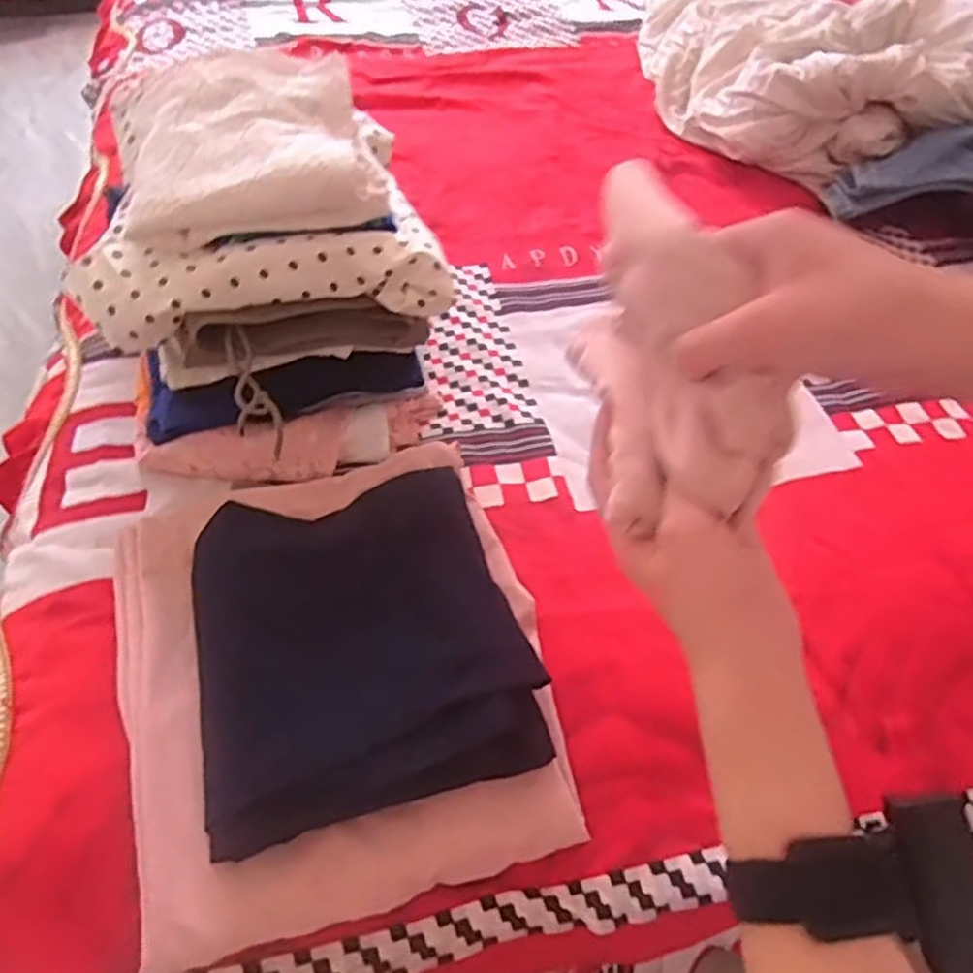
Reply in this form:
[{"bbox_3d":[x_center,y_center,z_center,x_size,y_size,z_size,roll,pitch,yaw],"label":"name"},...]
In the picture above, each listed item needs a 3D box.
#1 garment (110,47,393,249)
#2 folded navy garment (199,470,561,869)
[{"bbox_3d":[-0.220,-0.315,0.658,0.222,0.069,0.271,-14,53,-12],"label":"garment"},{"bbox_3d":[-0.091,0.106,0.539,0.231,0.048,0.249,-14,53,-12],"label":"folded navy garment"}]

